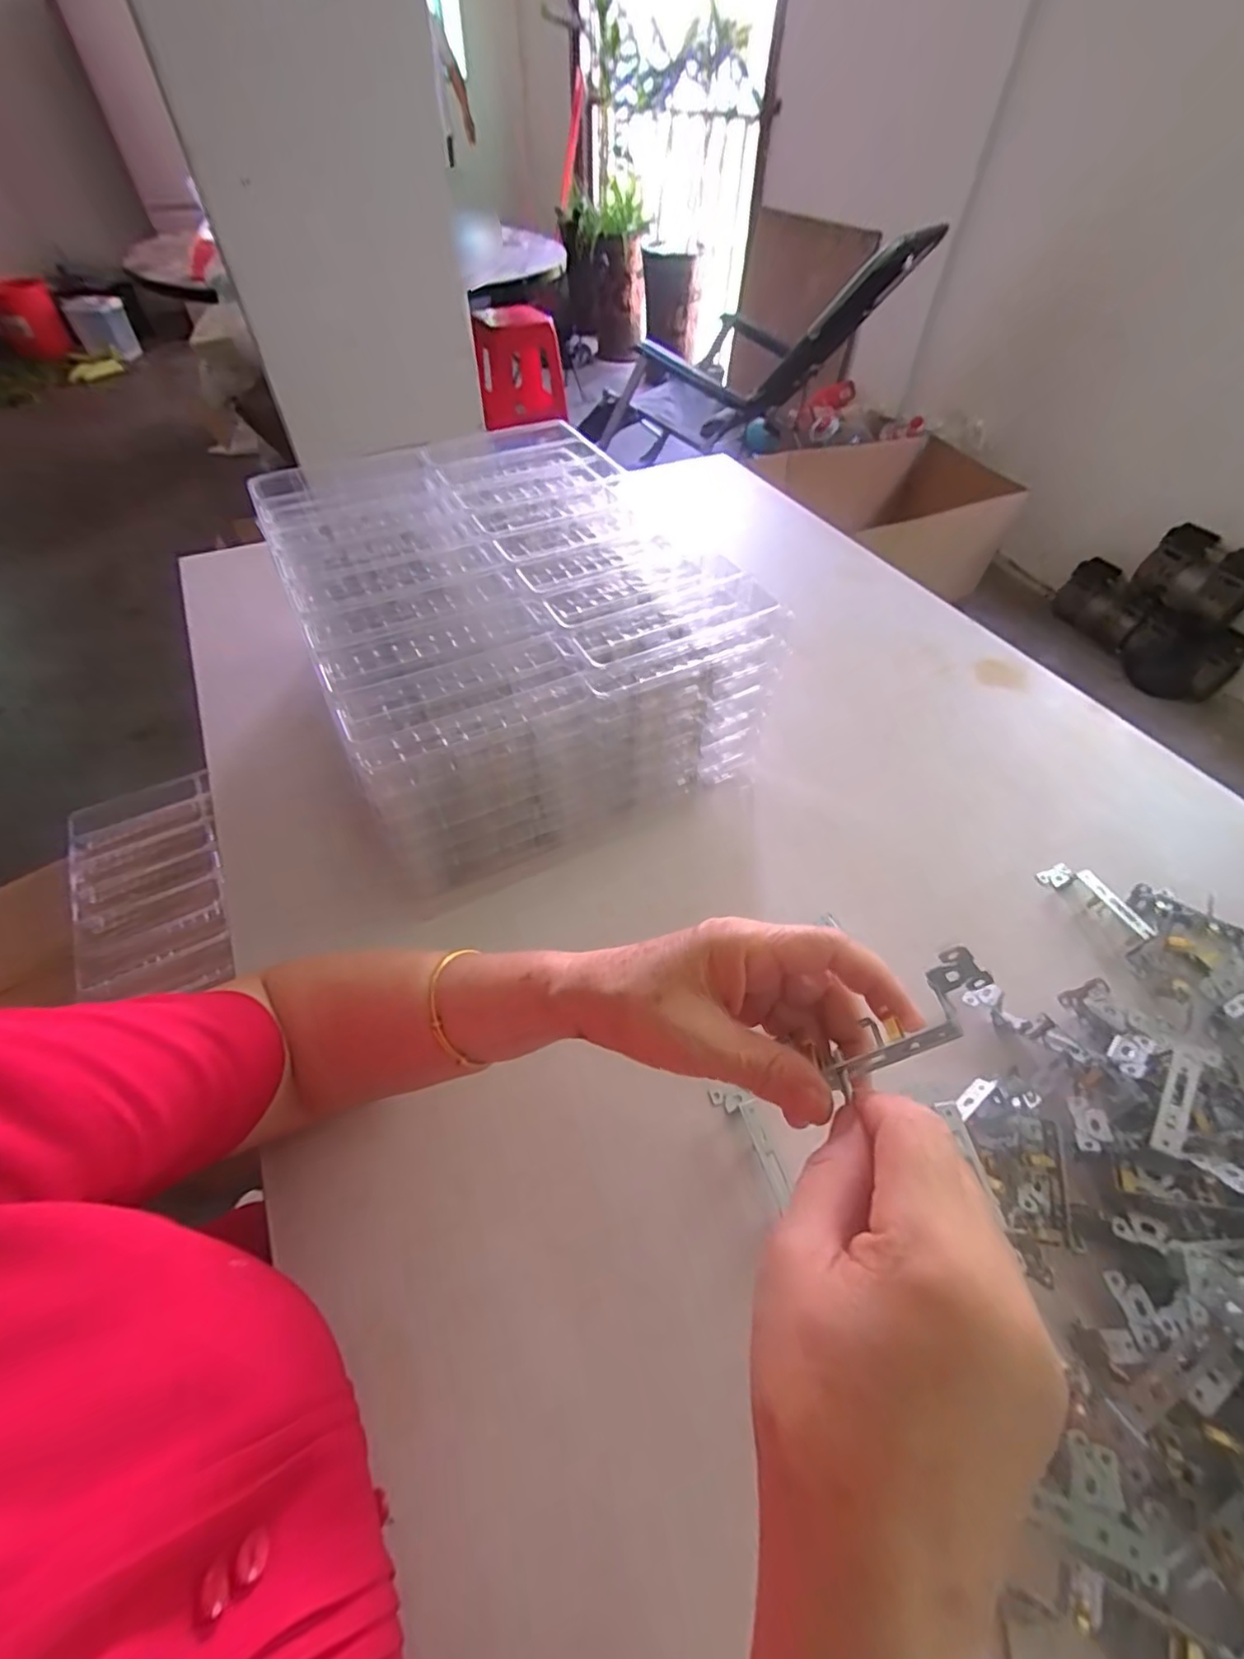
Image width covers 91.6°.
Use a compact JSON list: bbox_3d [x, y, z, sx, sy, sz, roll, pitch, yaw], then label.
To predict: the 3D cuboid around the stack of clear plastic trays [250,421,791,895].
[{"bbox_3d":[-0.110,-0.190,0.594,0.324,0.196,0.414,-22,54,-17],"label":"stack of clear plastic trays"}]

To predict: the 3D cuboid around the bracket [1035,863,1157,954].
[{"bbox_3d":[0.400,0.059,0.507,0.025,0.029,0.087,-19,53,-15],"label":"bracket"}]

